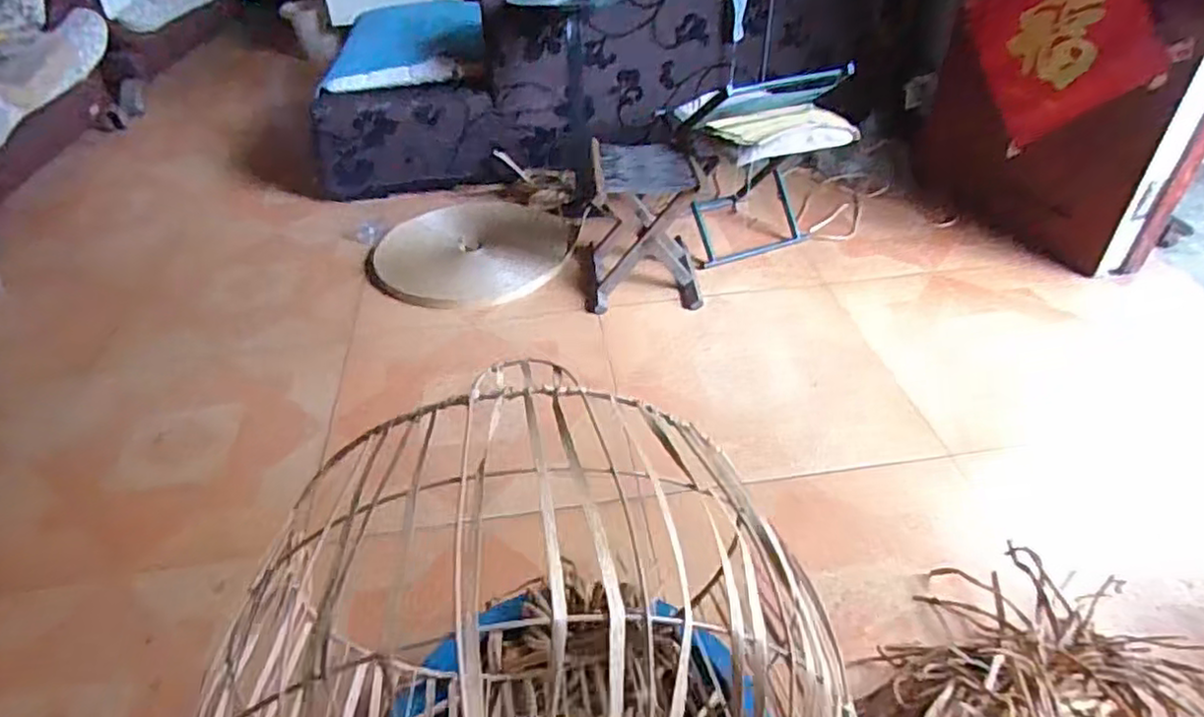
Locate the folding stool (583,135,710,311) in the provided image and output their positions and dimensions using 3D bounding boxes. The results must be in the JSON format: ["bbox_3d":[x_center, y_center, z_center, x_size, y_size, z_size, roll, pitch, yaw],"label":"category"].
[{"bbox_3d":[0.096,-0.346,1.683,0.292,0.304,0.347,-3,42,0],"label":"folding stool"}]

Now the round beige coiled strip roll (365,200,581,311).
[{"bbox_3d":[-0.361,-0.292,1.836,0.520,0.036,0.467,11,46,14],"label":"round beige coiled strip roll"}]

